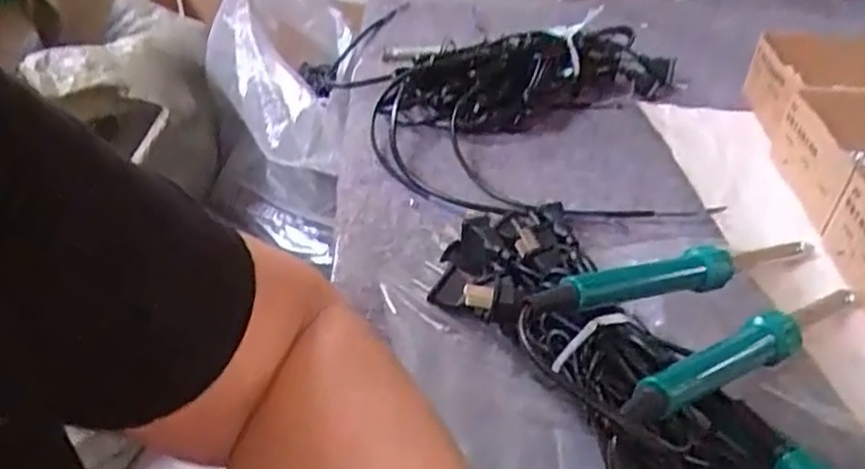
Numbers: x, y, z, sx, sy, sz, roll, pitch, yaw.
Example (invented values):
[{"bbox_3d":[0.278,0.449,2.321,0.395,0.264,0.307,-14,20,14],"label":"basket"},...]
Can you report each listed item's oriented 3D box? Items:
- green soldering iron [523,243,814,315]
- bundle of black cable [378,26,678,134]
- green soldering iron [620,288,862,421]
[{"bbox_3d":[0.141,0.019,0.384,0.239,0.021,0.017,-6,36,-36],"label":"green soldering iron"},{"bbox_3d":[0.085,-0.125,0.575,0.250,0.056,0.078,-3,39,-6],"label":"bundle of black cable"},{"bbox_3d":[0.159,0.054,0.349,0.216,0.022,0.020,-10,37,-41],"label":"green soldering iron"}]

